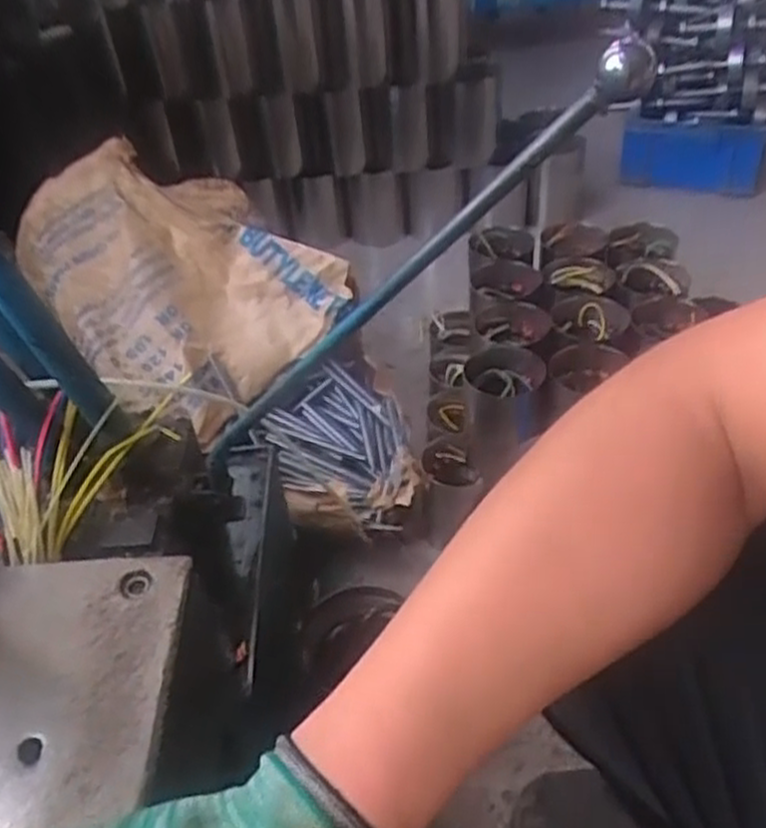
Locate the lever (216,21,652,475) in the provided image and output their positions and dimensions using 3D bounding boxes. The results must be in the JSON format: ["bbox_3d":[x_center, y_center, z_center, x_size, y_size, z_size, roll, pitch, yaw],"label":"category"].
[{"bbox_3d":[-0.008,-0.065,0.526,0.027,0.452,0.026,37,41,-17],"label":"lever"}]

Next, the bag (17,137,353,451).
[{"bbox_3d":[-0.285,-0.195,1.095,0.338,0.103,0.441,-38,79,-15],"label":"bag"}]

